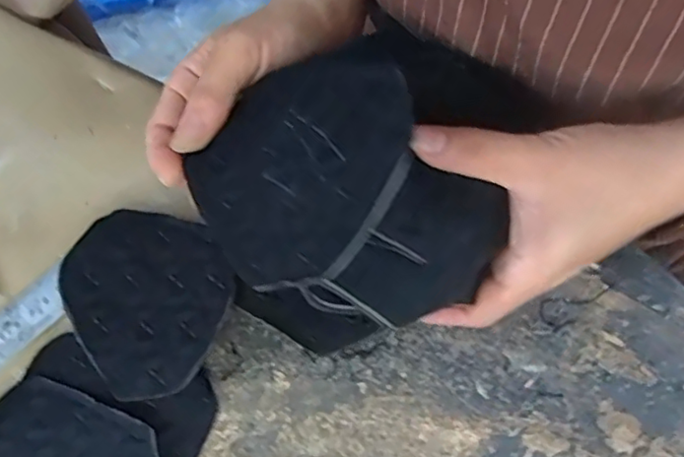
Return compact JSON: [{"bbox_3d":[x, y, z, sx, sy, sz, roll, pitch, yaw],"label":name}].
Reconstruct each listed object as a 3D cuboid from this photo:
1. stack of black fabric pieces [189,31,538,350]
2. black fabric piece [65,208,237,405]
[{"bbox_3d":[0.004,-0.021,0.247,0.127,0.053,0.130,32,80,6],"label":"stack of black fabric pieces"},{"bbox_3d":[-0.107,0.031,0.325,0.089,0.008,0.108,-48,63,1],"label":"black fabric piece"}]

